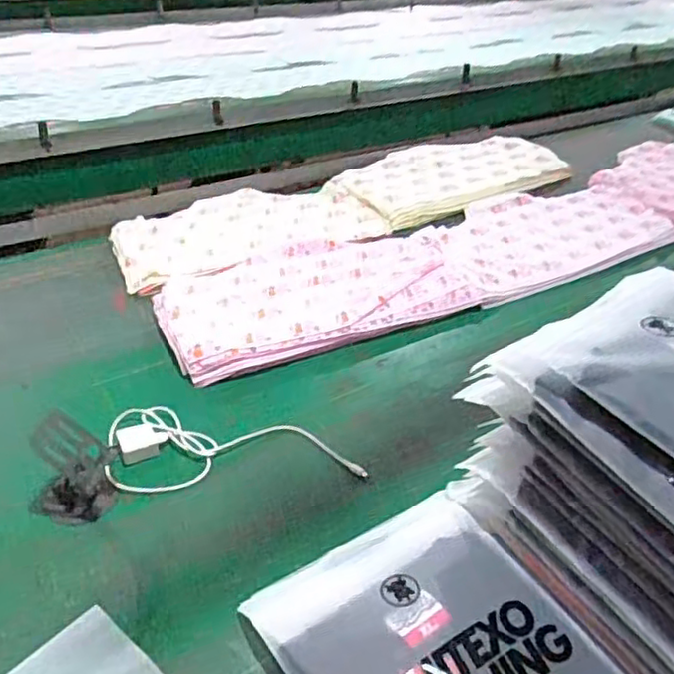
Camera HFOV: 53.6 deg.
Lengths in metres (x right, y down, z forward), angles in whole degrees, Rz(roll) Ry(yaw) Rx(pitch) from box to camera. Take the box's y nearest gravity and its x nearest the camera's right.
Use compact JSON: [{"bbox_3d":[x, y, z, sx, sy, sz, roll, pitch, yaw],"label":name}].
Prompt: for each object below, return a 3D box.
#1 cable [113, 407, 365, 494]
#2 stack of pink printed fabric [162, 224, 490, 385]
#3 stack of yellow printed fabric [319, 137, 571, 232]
[{"bbox_3d":[-0.125,0.125,0.810,0.301,0.022,0.134,-2,38,-9],"label":"cable"},{"bbox_3d":[-0.027,-0.077,1.067,0.496,0.038,0.260,-15,42,-24],"label":"stack of pink printed fabric"},{"bbox_3d":[0.248,-0.366,1.466,0.532,0.035,0.299,-27,48,-35],"label":"stack of yellow printed fabric"}]

